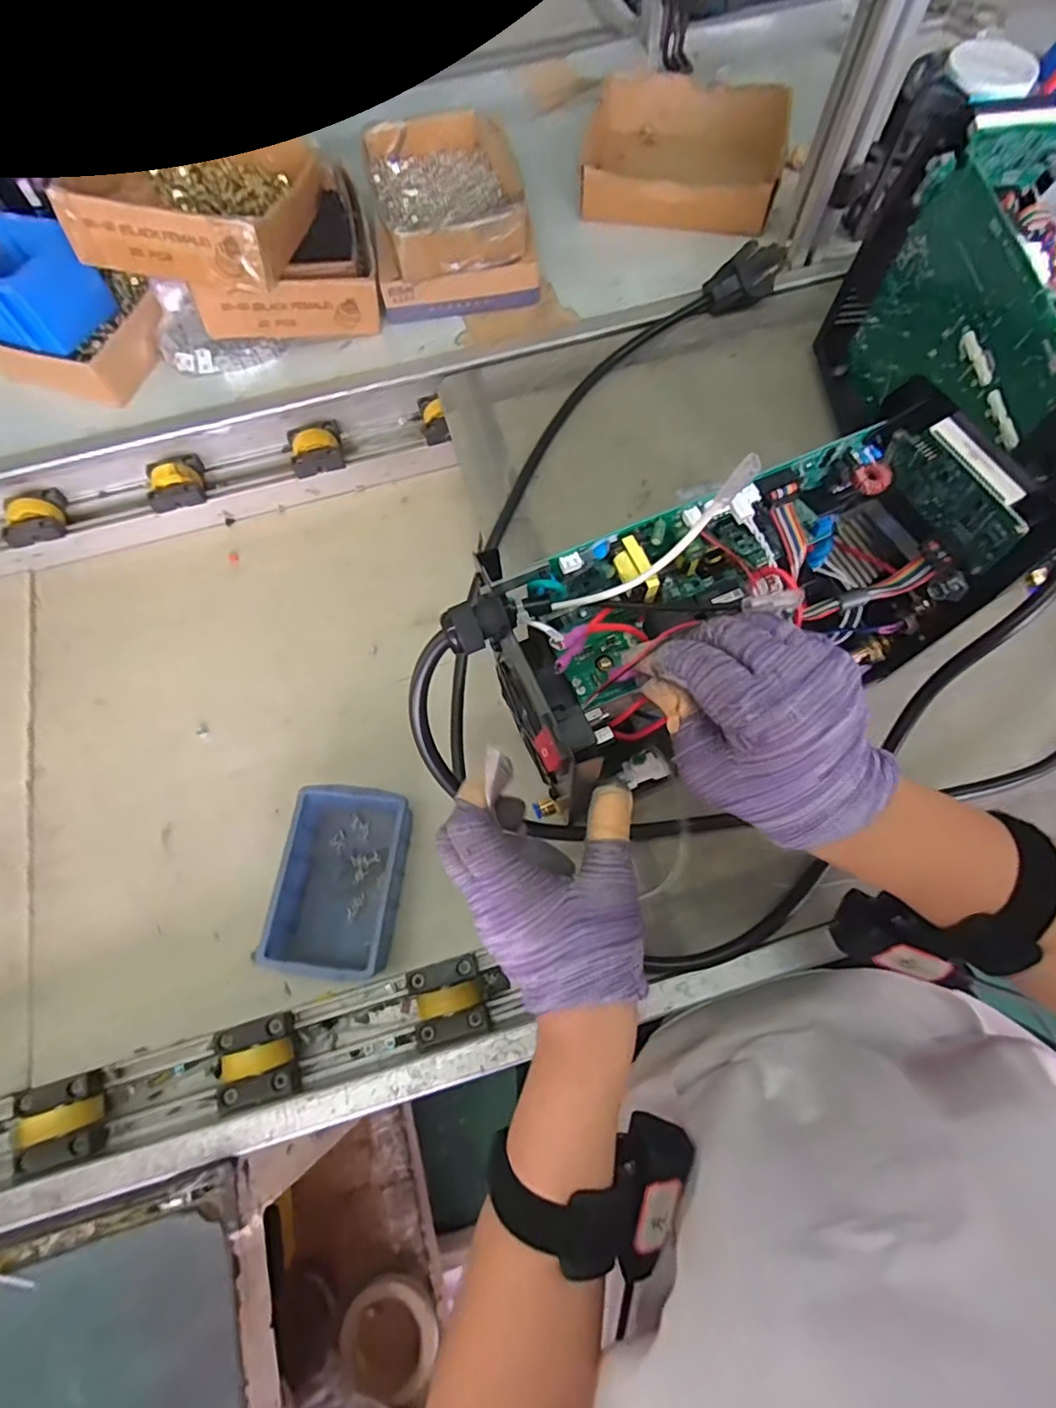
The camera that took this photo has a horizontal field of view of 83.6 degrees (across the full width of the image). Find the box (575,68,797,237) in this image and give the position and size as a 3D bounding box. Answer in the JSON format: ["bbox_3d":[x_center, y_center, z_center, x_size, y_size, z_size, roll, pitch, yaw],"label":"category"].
[{"bbox_3d":[0.177,-0.637,0.691,0.226,0.055,0.206,13,70,6],"label":"box"}]

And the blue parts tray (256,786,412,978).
[{"bbox_3d":[-0.150,0.145,0.490,0.100,0.055,0.146,4,69,2],"label":"blue parts tray"}]

